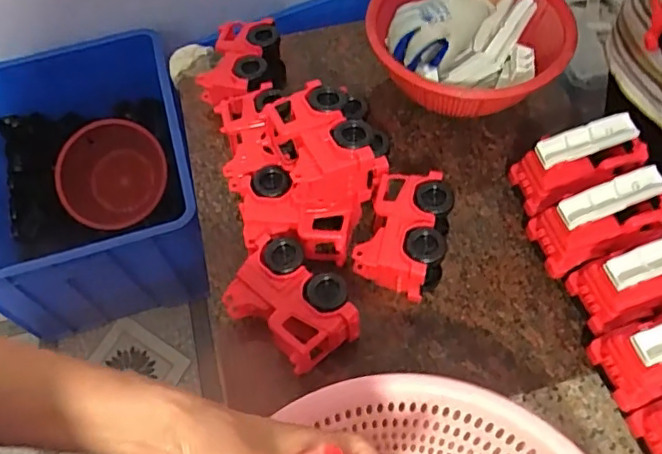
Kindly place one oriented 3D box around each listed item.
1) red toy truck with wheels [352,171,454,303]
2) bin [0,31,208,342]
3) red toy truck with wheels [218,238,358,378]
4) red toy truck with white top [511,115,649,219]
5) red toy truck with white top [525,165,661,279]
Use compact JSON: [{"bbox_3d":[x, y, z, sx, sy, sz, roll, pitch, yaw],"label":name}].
[{"bbox_3d":[0.099,0.011,0.740,0.100,0.088,0.146,16,61,13],"label":"red toy truck with wheels"},{"bbox_3d":[-0.588,-0.113,1.401,0.497,0.308,0.639,-17,59,-7],"label":"bin"},{"bbox_3d":[-0.044,0.095,0.686,0.149,0.084,0.101,35,66,22],"label":"red toy truck with wheels"},{"bbox_3d":[0.316,-0.072,0.753,0.144,0.123,0.069,-10,58,-2],"label":"red toy truck with white top"},{"bbox_3d":[0.324,-0.009,0.714,0.140,0.128,0.080,-18,59,-7],"label":"red toy truck with white top"}]

